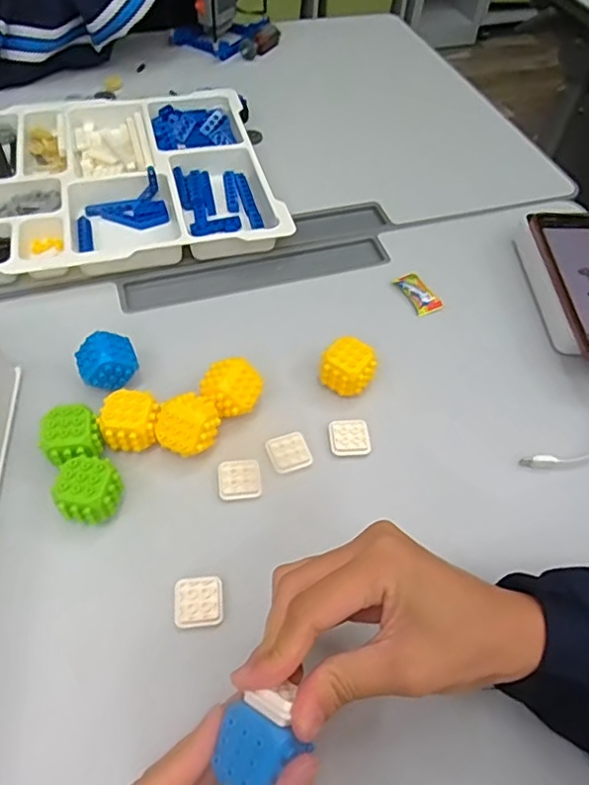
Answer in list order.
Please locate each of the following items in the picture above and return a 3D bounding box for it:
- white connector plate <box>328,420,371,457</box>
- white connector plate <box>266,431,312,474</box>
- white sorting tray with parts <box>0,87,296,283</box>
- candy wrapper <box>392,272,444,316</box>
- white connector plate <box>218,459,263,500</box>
[{"bbox_3d":[0.040,0.032,0.405,0.029,0.004,0.028,-5,54,-8],"label":"white connector plate"},{"bbox_3d":[-0.004,0.041,0.393,0.028,0.006,0.027,-19,57,-17],"label":"white connector plate"},{"bbox_3d":[-0.221,-0.202,0.546,0.375,0.033,0.267,-11,55,-12],"label":"white sorting tray with parts"},{"bbox_3d":[0.108,-0.088,0.493,0.025,0.011,0.048,-19,57,-17],"label":"candy wrapper"},{"bbox_3d":[-0.036,0.058,0.380,0.027,0.005,0.027,-5,54,-7],"label":"white connector plate"}]

